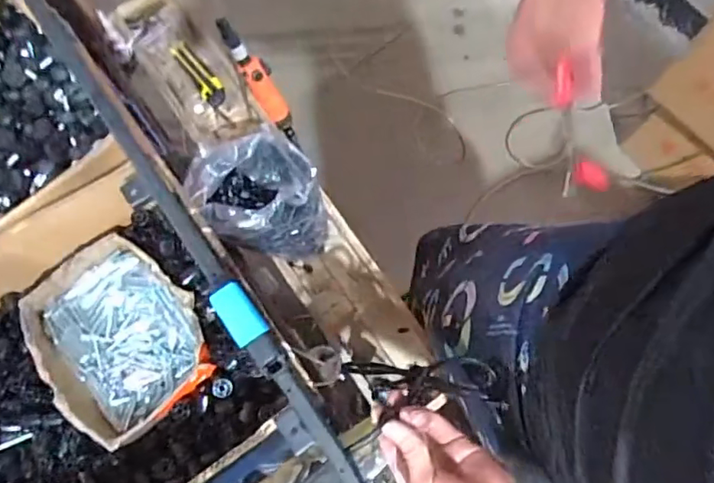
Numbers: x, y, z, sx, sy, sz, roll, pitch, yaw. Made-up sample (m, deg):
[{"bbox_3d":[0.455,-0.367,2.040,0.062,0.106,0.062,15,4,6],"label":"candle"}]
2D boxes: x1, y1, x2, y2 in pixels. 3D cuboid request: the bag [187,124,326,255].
[{"bbox_3d":[-0.139,-0.055,0.817,0.170,0.124,0.156,-19,75,-6],"label":"bag"}]

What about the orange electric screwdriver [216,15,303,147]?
[{"bbox_3d":[-0.152,-0.251,0.940,0.042,0.257,0.054,-43,42,-12],"label":"orange electric screwdriver"}]

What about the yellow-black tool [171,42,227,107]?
[{"bbox_3d":[-0.270,-0.289,0.964,0.038,0.018,0.136,-33,77,-10],"label":"yellow-black tool"}]

